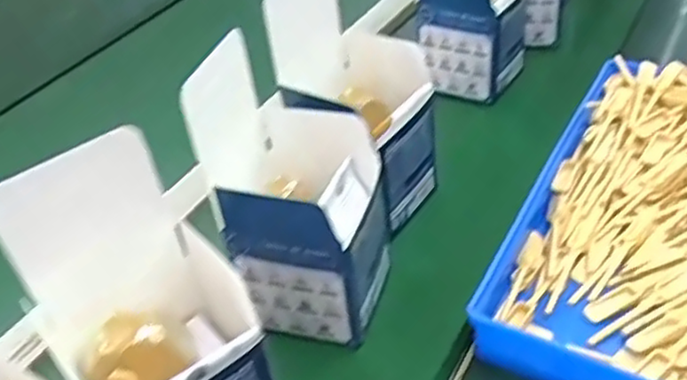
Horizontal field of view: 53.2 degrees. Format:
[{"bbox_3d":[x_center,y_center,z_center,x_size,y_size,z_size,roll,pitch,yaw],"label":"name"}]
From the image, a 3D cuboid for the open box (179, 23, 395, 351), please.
[{"bbox_3d":[-0.024,0.013,0.441,0.087,0.176,0.099,6,40,17],"label":"open box"}]

